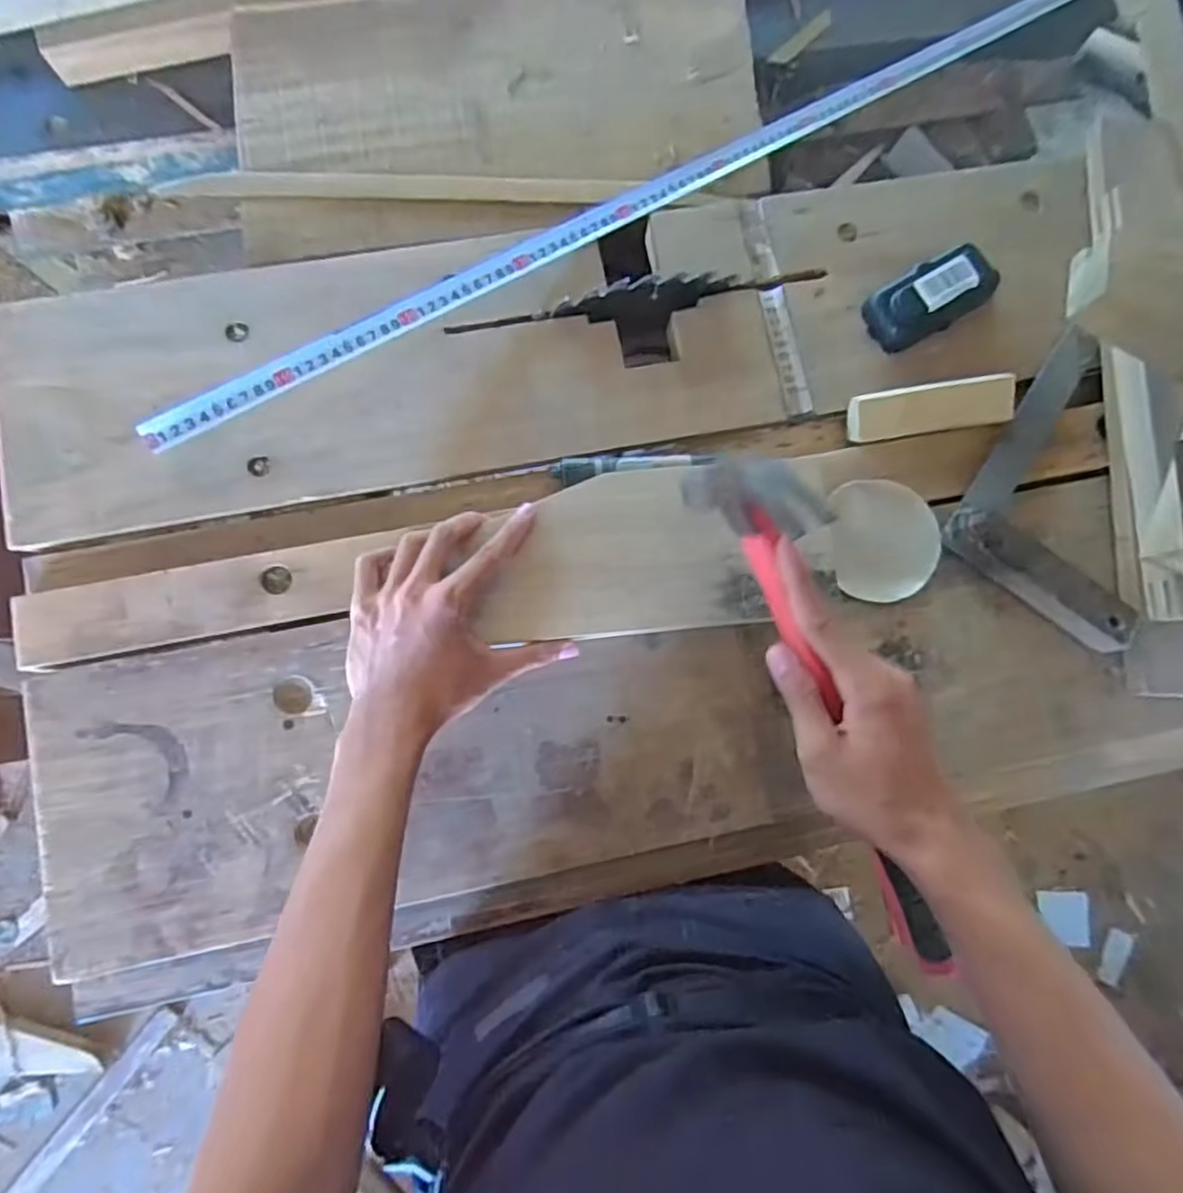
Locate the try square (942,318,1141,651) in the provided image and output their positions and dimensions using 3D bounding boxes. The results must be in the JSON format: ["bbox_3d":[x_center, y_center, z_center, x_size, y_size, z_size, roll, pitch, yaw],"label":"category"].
[{"bbox_3d":[0.384,-0.082,0.541,0.156,0.034,0.215,37,81,2],"label":"try square"}]

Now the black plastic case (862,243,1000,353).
[{"bbox_3d":[0.271,-0.238,0.562,0.102,0.034,0.050,-30,85,-7],"label":"black plastic case"}]

